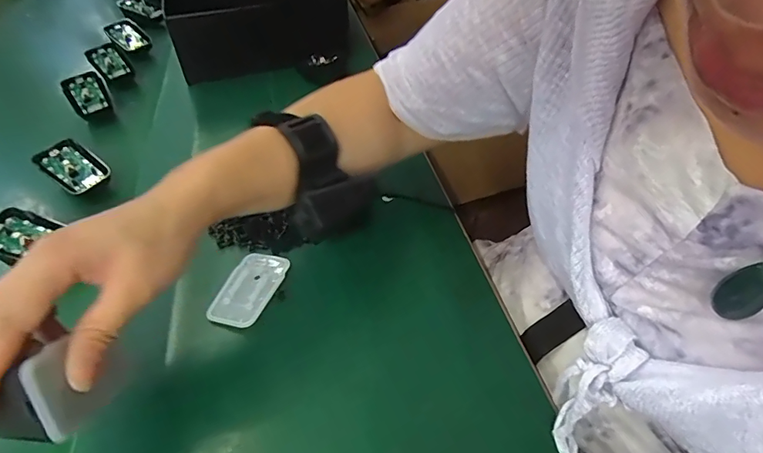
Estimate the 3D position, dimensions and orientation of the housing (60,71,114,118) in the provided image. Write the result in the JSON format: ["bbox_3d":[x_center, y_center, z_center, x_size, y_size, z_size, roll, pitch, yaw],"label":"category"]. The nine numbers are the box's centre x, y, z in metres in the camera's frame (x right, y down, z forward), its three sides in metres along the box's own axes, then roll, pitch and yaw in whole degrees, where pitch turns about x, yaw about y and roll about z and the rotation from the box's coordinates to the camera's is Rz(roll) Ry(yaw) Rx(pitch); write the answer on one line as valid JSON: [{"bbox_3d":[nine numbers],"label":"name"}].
[{"bbox_3d":[-0.371,-0.165,0.566,0.044,0.011,0.068,-30,74,-17],"label":"housing"}]

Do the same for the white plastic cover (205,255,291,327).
[{"bbox_3d":[-0.107,0.049,0.359,0.044,0.005,0.067,13,49,18],"label":"white plastic cover"}]

